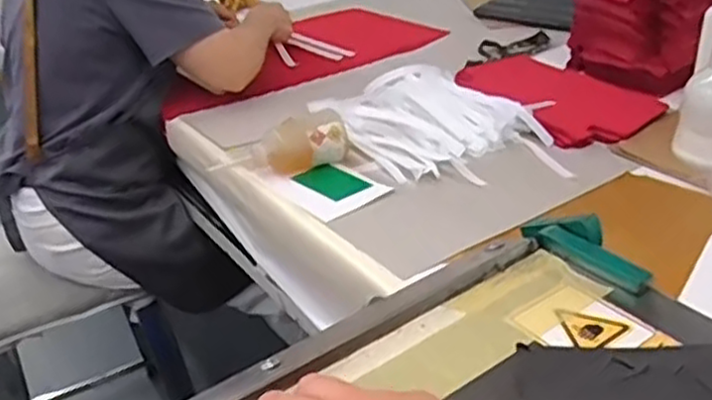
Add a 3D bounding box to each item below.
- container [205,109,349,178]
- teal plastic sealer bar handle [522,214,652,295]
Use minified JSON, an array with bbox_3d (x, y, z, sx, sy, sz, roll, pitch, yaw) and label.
[{"bbox_3d":[-0.094,-0.059,0.890,0.169,0.058,0.056,-16,30,5],"label":"container"},{"bbox_3d":[0.154,0.029,0.497,0.026,0.025,0.098,-25,37,-33],"label":"teal plastic sealer bar handle"}]

